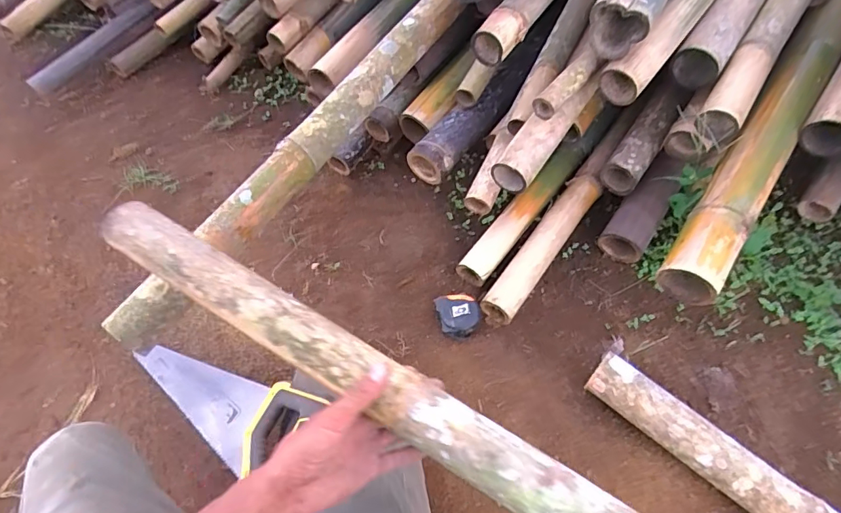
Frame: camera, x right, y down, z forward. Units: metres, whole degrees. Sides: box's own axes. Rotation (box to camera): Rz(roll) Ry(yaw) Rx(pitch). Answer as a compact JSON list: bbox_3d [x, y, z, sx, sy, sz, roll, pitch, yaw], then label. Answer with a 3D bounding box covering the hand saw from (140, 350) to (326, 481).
[{"bbox_3d":[-0.320,0.212,0.736,0.450,0.035,0.118,6,57,41],"label":"hand saw"}]

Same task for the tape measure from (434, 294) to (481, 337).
[{"bbox_3d":[0.064,0.096,0.818,0.070,0.038,0.072,-14,57,2],"label":"tape measure"}]

